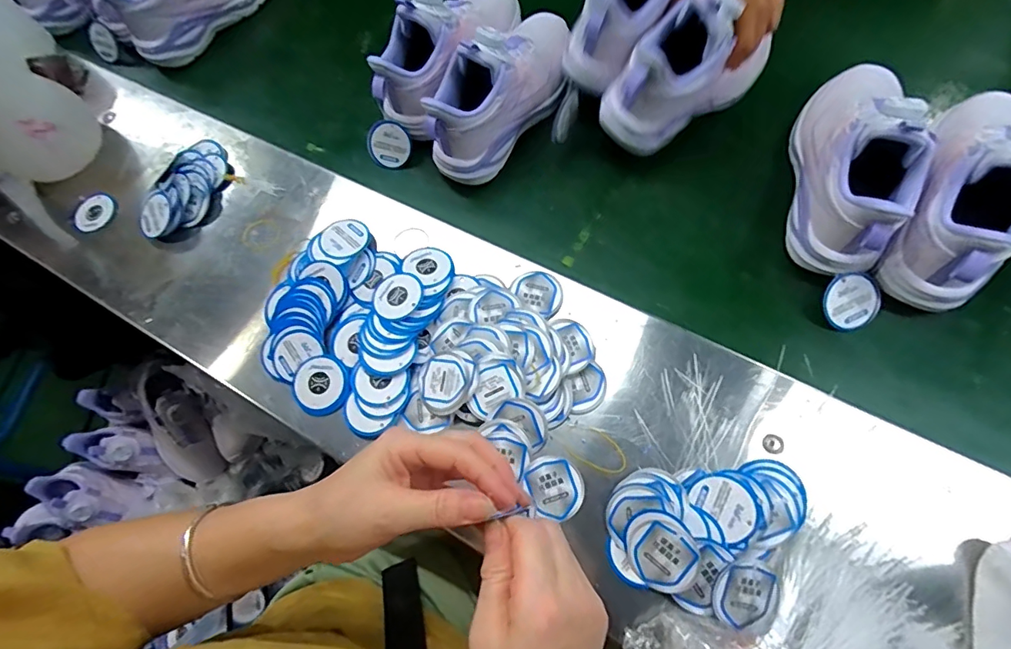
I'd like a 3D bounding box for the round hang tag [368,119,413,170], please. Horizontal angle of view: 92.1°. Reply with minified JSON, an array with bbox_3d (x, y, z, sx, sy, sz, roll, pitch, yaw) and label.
[{"bbox_3d":[-0.129,-0.197,0.537,0.049,0.047,0.009,-40,23,23],"label":"round hang tag"}]

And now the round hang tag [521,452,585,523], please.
[{"bbox_3d":[0.040,0.127,0.383,0.041,0.008,0.047,-41,72,-6],"label":"round hang tag"}]

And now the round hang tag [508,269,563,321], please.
[{"bbox_3d":[0.031,-0.029,0.441,0.041,0.004,0.050,-30,67,-10],"label":"round hang tag"}]

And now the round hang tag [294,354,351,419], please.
[{"bbox_3d":[-0.164,0.054,0.434,0.050,0.006,0.053,-1,74,3],"label":"round hang tag"}]

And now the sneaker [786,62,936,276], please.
[{"bbox_3d":[0.301,-0.150,0.414,0.074,0.115,0.212,11,74,11],"label":"sneaker"}]

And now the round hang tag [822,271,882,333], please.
[{"bbox_3d":[0.299,-0.019,0.419,0.049,0.005,0.050,-1,102,-2],"label":"round hang tag"}]

